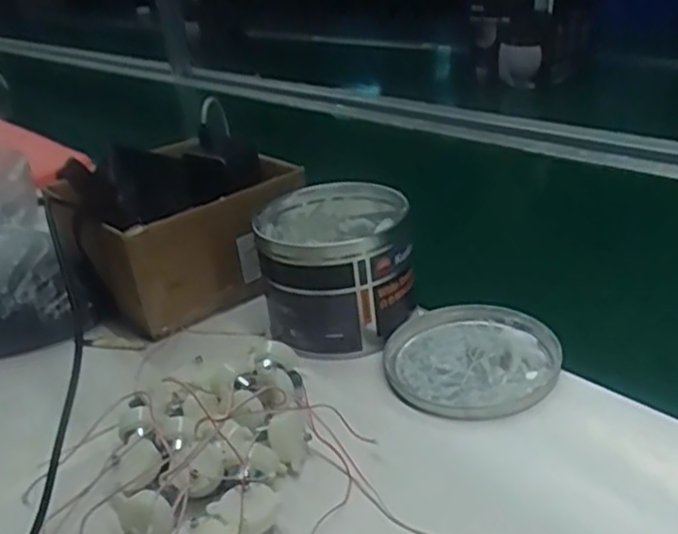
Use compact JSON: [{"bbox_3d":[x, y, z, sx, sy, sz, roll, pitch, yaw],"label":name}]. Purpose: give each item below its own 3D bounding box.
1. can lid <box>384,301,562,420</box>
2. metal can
[{"bbox_3d":[0.106,0.068,0.545,0.138,0.015,0.127,-6,26,3],"label":"can lid"},{"bbox_3d":[-0.002,-0.001,0.611,0.127,0.104,0.138,-6,26,3],"label":"metal can"}]

